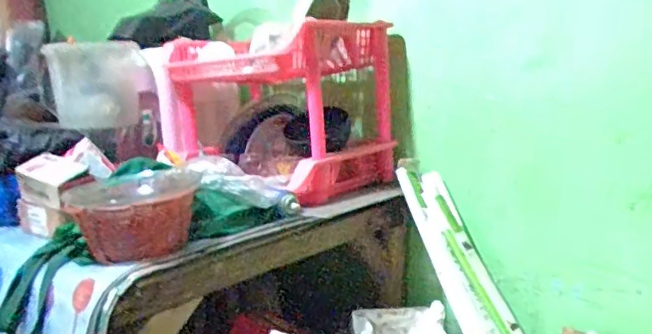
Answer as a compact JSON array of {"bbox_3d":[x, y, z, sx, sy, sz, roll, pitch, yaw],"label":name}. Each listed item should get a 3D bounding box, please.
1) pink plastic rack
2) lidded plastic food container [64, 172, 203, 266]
[{"bbox_3d":[-0.113,-0.124,1.284,0.470,0.347,0.306,3,11,39],"label":"pink plastic rack"},{"bbox_3d":[-0.296,0.078,0.882,0.197,0.106,0.190,-7,9,-17],"label":"lidded plastic food container"}]

